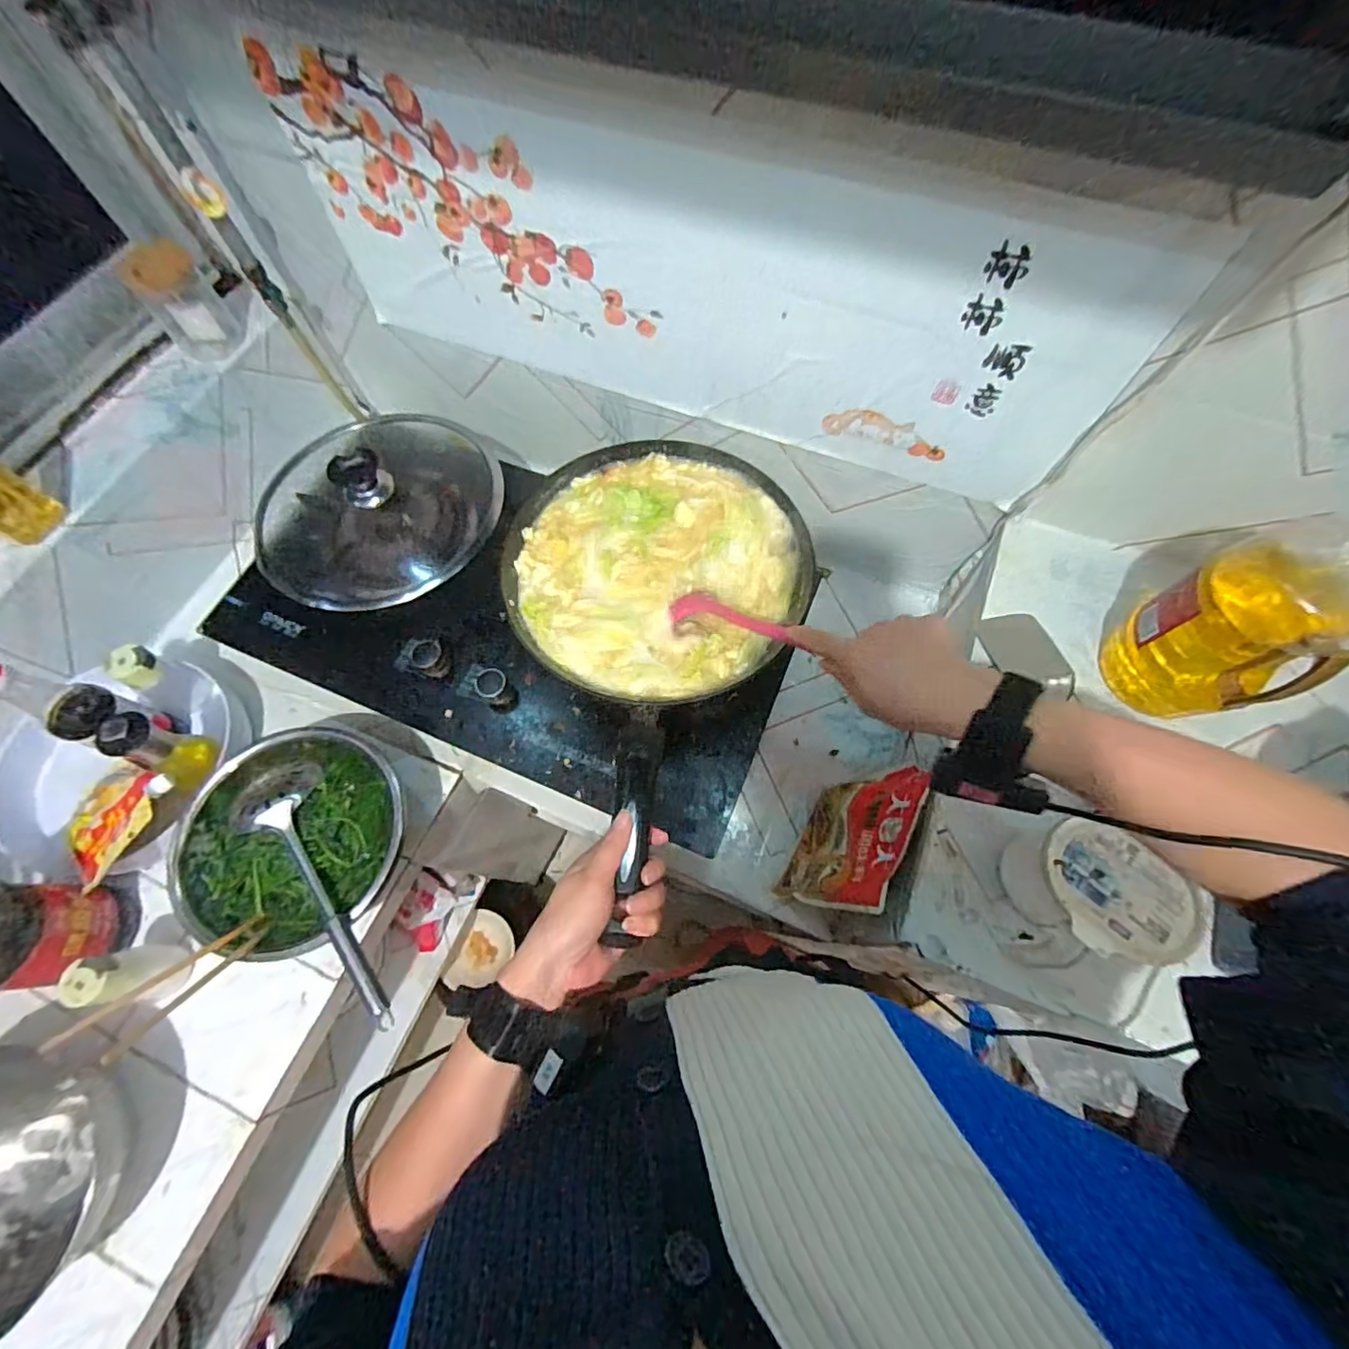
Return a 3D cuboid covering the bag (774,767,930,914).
[{"bbox_3d":[0.189,0.178,0.623,0.013,0.207,0.146,27,66,-11],"label":"bag"}]

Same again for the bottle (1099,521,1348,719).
[{"bbox_3d":[0.480,-0.048,0.472,0.103,0.222,0.118,-32,71,-13],"label":"bottle"}]

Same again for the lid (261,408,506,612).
[{"bbox_3d":[-0.379,-0.217,0.727,0.263,0.107,0.289,0,67,0],"label":"lid"}]

